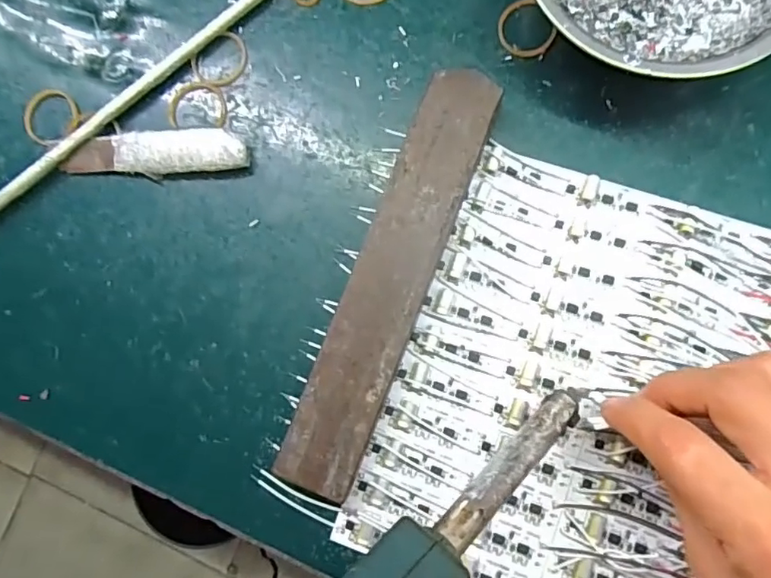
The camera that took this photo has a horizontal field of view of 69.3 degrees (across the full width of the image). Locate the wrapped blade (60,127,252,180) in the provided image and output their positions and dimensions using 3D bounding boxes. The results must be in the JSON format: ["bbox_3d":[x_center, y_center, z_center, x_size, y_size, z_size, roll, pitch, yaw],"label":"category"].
[{"bbox_3d":[-0.113,-0.067,0.277,0.091,0.009,0.021,-2,82,5],"label":"wrapped blade"}]

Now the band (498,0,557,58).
[{"bbox_3d":[0.068,-0.127,0.273,0.025,0.004,0.028,-32,80,0],"label":"band"}]

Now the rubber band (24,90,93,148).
[{"bbox_3d":[-0.171,-0.088,0.285,0.029,0.004,0.029,-1,82,5],"label":"rubber band"}]

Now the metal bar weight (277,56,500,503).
[{"bbox_3d":[0.003,-0.006,0.256,0.037,0.017,0.196,21,84,8],"label":"metal bar weight"}]

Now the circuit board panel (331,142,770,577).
[{"bbox_3d":[0.116,0.056,0.244,0.219,0.007,0.192,19,84,8],"label":"circuit board panel"}]

